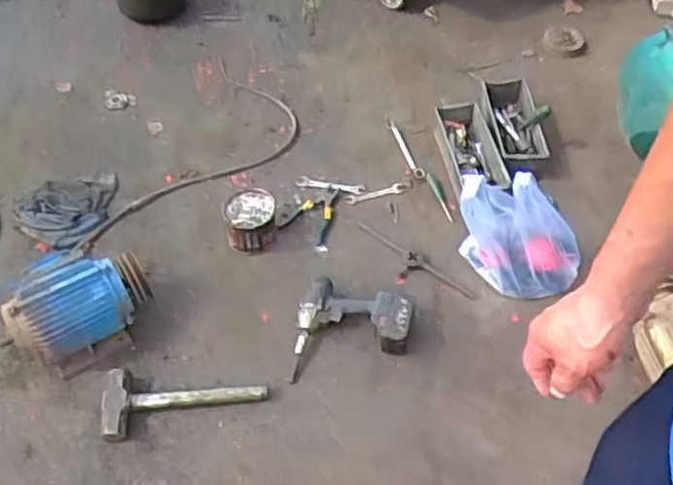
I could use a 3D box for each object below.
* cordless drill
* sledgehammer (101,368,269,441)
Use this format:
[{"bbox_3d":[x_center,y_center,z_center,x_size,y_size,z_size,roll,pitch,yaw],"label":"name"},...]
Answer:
[{"bbox_3d":[0.033,0.185,1.463,0.240,0.096,0.234,8,54,3],"label":"cordless drill"},{"bbox_3d":[-0.309,0.306,1.397,0.330,0.040,0.148,-8,55,-8],"label":"sledgehammer"}]

